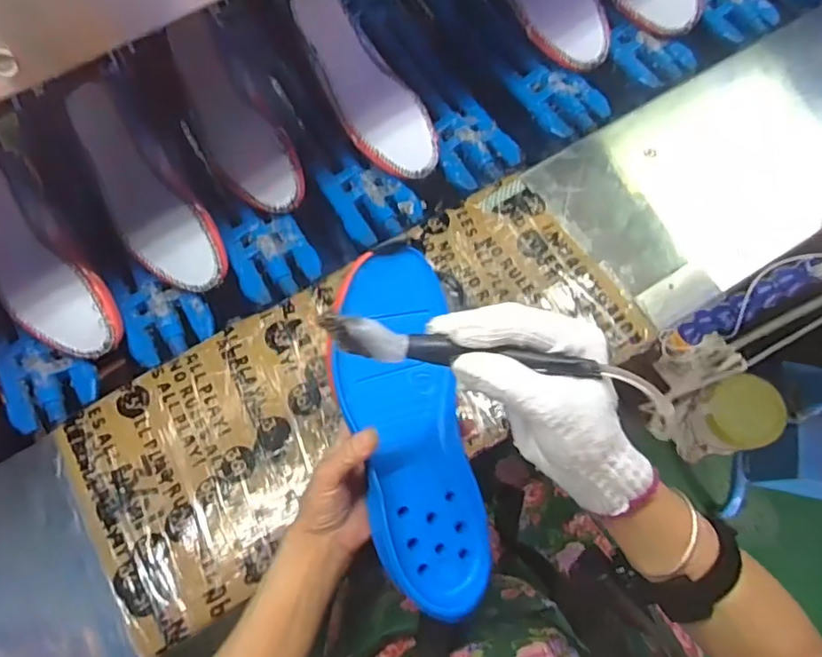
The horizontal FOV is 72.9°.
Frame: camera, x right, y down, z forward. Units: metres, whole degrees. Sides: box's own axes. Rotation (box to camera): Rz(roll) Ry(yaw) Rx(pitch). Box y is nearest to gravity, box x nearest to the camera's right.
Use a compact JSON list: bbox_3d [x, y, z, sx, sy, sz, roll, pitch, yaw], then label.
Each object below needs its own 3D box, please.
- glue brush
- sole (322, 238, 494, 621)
[{"bbox_3d":[0.041,0.015,0.335,0.187,0.029,0.019,9,71,-7],"label":"glue brush"},{"bbox_3d":[-0.003,0.076,0.429,0.092,0.024,0.272,-11,84,-2],"label":"sole"}]

